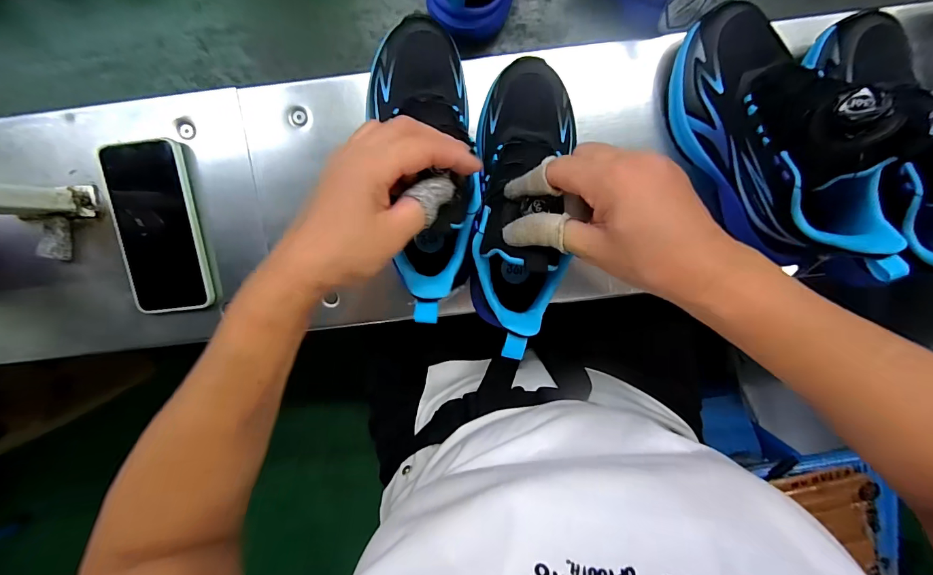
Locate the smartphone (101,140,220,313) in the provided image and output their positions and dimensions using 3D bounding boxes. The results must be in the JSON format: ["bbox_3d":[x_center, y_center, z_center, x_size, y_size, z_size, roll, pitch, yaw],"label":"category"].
[{"bbox_3d":[-0.300,-0.055,0.389,0.082,0.017,0.161,-9,98,2],"label":"smartphone"}]

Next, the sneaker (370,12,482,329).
[{"bbox_3d":[-0.030,-0.092,0.324,0.076,0.086,0.229,-5,88,2],"label":"sneaker"}]

